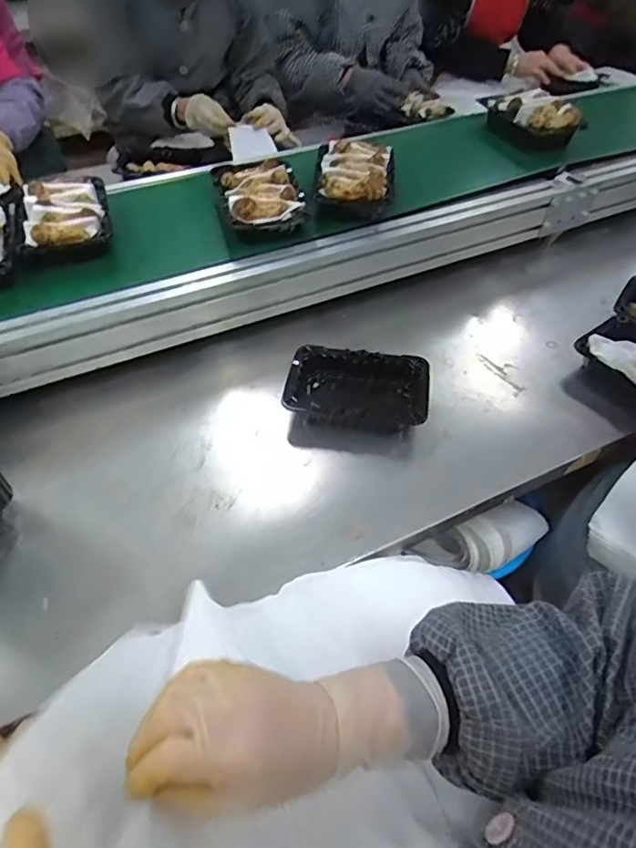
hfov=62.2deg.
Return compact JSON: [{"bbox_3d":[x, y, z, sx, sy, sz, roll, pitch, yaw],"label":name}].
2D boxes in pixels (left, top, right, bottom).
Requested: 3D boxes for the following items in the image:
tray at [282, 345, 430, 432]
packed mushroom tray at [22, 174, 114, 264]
[{"bbox_3d":[0.054,-0.048,0.721,0.189,0.041,0.128,8,49,6],"label":"tray"},{"bbox_3d":[-0.363,-0.304,0.766,0.114,0.049,0.182,-13,50,-12],"label":"packed mushroom tray"}]

